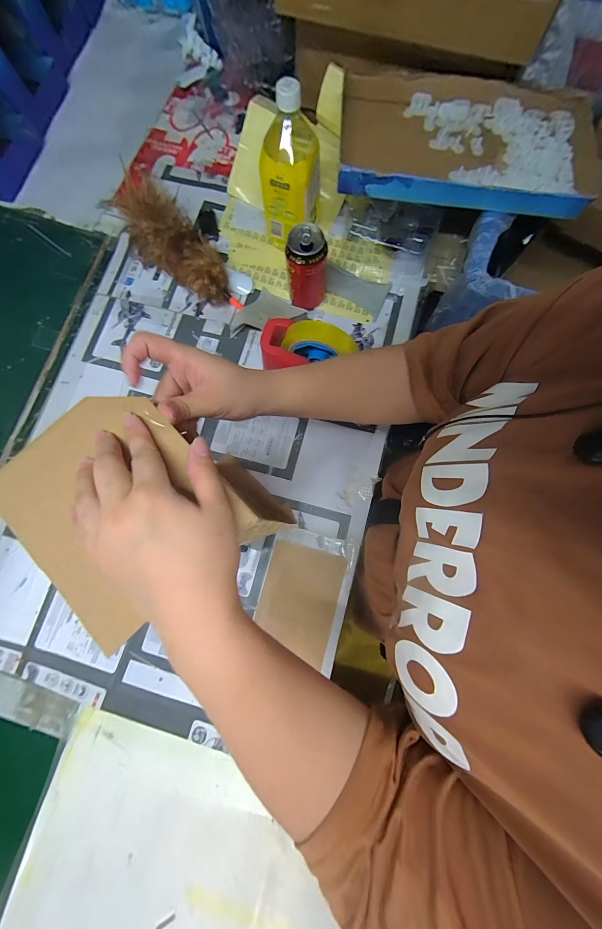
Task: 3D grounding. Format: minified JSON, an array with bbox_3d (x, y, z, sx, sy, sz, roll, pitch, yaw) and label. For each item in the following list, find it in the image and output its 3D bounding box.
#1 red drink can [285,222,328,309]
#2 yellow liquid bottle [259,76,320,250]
[{"bbox_3d":[0.010,-0.310,0.494,0.057,0.117,0.055,0,79,1],"label":"red drink can"},{"bbox_3d":[-0.014,-0.446,0.479,0.070,0.202,0.090,20,80,5],"label":"yellow liquid bottle"}]

